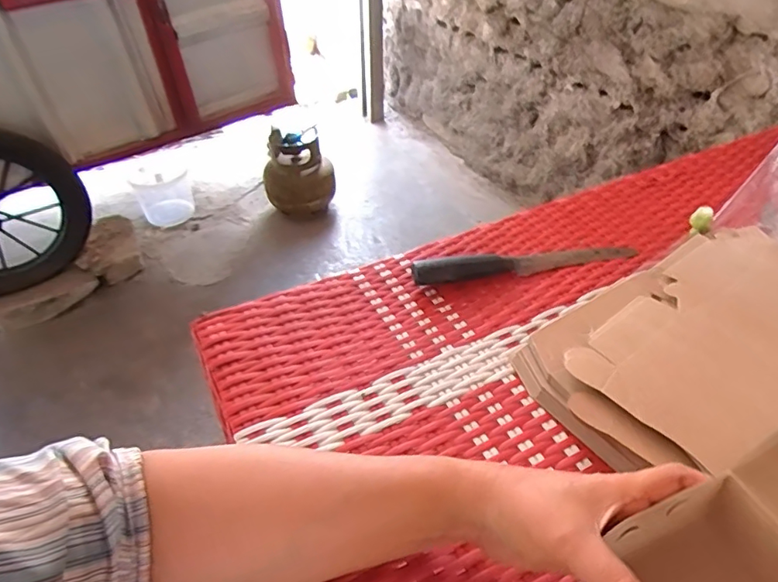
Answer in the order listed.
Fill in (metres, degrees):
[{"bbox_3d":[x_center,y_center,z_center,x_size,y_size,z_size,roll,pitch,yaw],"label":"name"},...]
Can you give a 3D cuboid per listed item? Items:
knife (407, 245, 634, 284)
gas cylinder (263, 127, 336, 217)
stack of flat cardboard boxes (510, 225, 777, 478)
[{"bbox_3d":[0.145,-0.037,0.549,0.245,0.022,0.026,-9,44,-9],"label":"knife"},{"bbox_3d":[-0.318,-0.422,1.830,0.237,0.269,0.203,-9,44,-8],"label":"gas cylinder"},{"bbox_3d":[0.298,0.060,0.436,0.319,0.035,0.238,-24,48,-22],"label":"stack of flat cardboard boxes"}]

